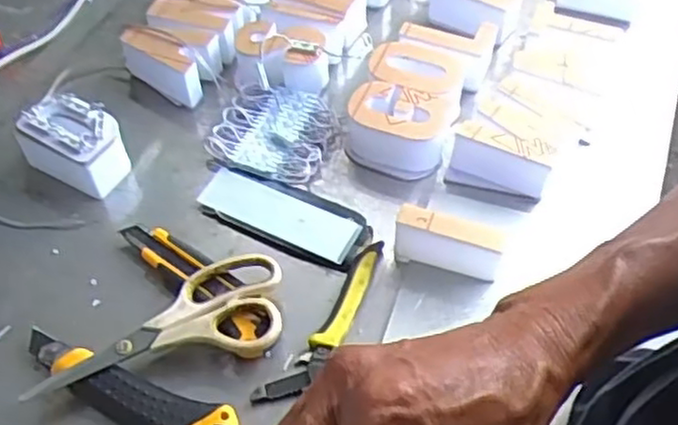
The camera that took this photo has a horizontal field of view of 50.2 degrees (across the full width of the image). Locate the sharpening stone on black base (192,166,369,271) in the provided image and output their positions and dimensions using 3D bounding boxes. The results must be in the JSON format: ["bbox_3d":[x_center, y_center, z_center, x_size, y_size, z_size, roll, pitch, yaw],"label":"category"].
[{"bbox_3d":[-0.047,0.002,0.591,0.140,0.013,0.055,22,55,16],"label":"sharpening stone on black base"}]

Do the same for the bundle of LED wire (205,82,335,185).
[{"bbox_3d":[-0.057,-0.072,0.642,0.099,0.023,0.097,17,54,13],"label":"bundle of LED wire"}]

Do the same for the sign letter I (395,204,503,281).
[{"bbox_3d":[0.083,0.024,0.553,0.078,0.046,0.026,15,54,12],"label":"sign letter I"}]

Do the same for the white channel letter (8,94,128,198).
[{"bbox_3d":[-0.224,-0.058,0.616,0.095,0.051,0.056,21,55,15],"label":"white channel letter"}]

